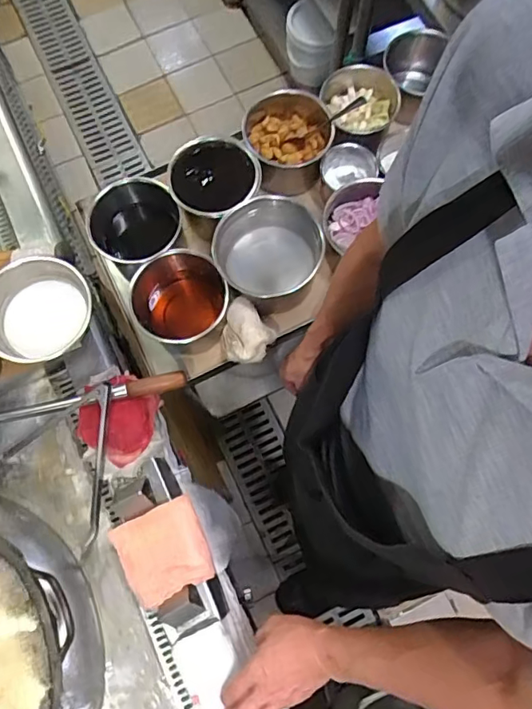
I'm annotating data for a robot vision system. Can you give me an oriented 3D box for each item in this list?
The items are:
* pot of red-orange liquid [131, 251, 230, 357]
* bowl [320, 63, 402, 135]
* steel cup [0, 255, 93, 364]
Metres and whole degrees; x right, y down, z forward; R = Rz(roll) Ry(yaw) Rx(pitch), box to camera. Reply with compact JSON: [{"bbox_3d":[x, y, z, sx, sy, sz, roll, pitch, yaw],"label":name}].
[{"bbox_3d":[-0.133,-0.083,0.842,0.148,0.107,0.140,0,73,1],"label":"pot of red-orange liquid"},{"bbox_3d":[0.170,-0.447,0.909,0.123,0.064,0.128,0,73,1],"label":"bowl"},{"bbox_3d":[-0.354,-0.060,0.820,0.144,0.104,0.164,21,75,7],"label":"steel cup"}]

